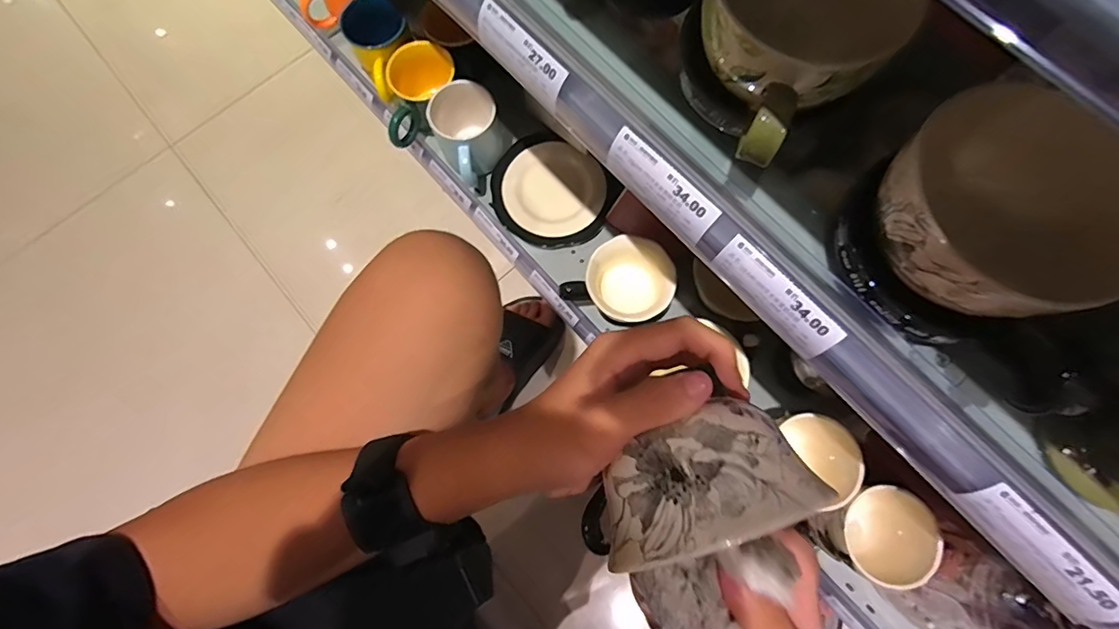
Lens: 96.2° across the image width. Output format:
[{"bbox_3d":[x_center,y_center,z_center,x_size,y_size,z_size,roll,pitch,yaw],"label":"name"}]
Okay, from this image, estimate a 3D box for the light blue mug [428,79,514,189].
[{"bbox_3d":[-0.108,-0.232,0.656,0.092,0.093,0.103,-30,77,-6],"label":"light blue mug"}]

